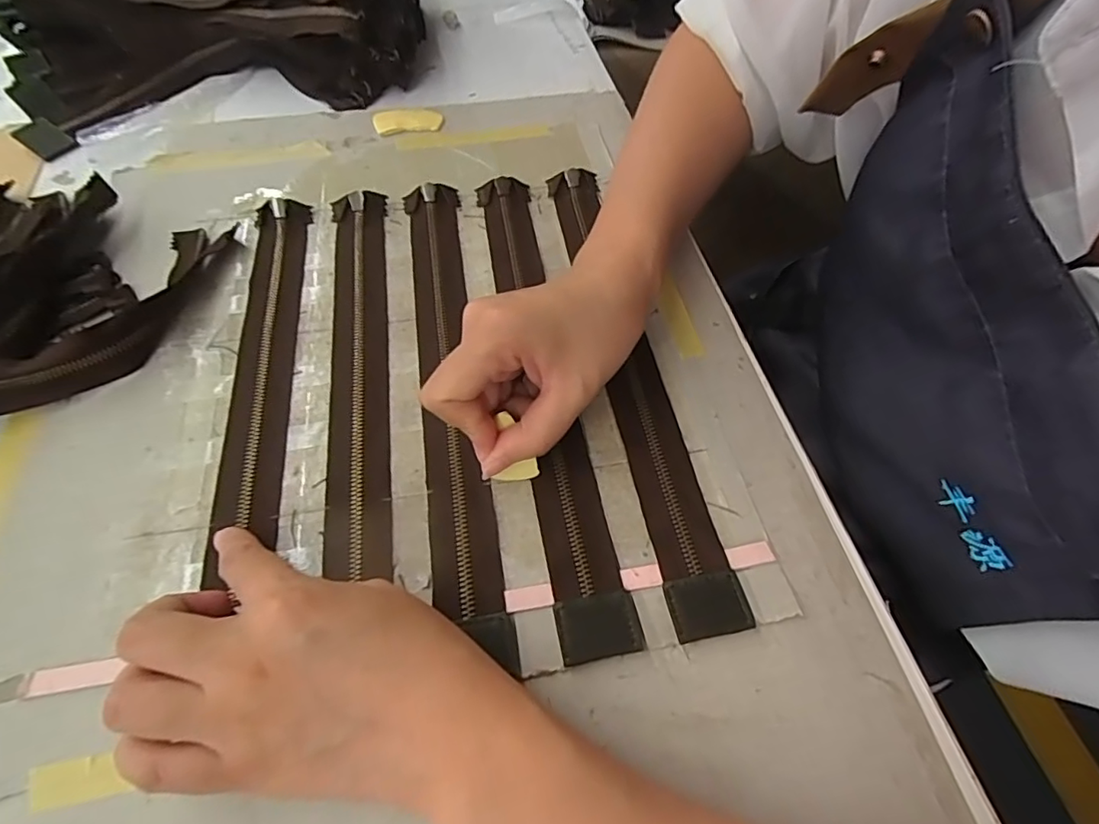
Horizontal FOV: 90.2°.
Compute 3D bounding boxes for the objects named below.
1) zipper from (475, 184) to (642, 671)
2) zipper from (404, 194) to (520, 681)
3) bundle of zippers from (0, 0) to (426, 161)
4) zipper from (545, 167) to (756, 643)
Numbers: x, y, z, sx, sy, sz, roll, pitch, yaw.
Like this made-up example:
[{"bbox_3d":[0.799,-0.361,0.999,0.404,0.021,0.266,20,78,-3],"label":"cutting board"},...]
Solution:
[{"bbox_3d":[-0.005,-0.027,0.315,0.034,0.006,0.315,-8,59,-7],"label":"zipper"},{"bbox_3d":[-0.058,-0.024,0.312,0.033,0.008,0.306,-8,59,-7],"label":"zipper"},{"bbox_3d":[-0.284,-0.360,0.467,0.330,0.086,0.257,-16,61,-12],"label":"bundle of zippers"},{"bbox_3d":[0.045,-0.035,0.319,0.033,0.007,0.314,-8,59,-7],"label":"zipper"}]

